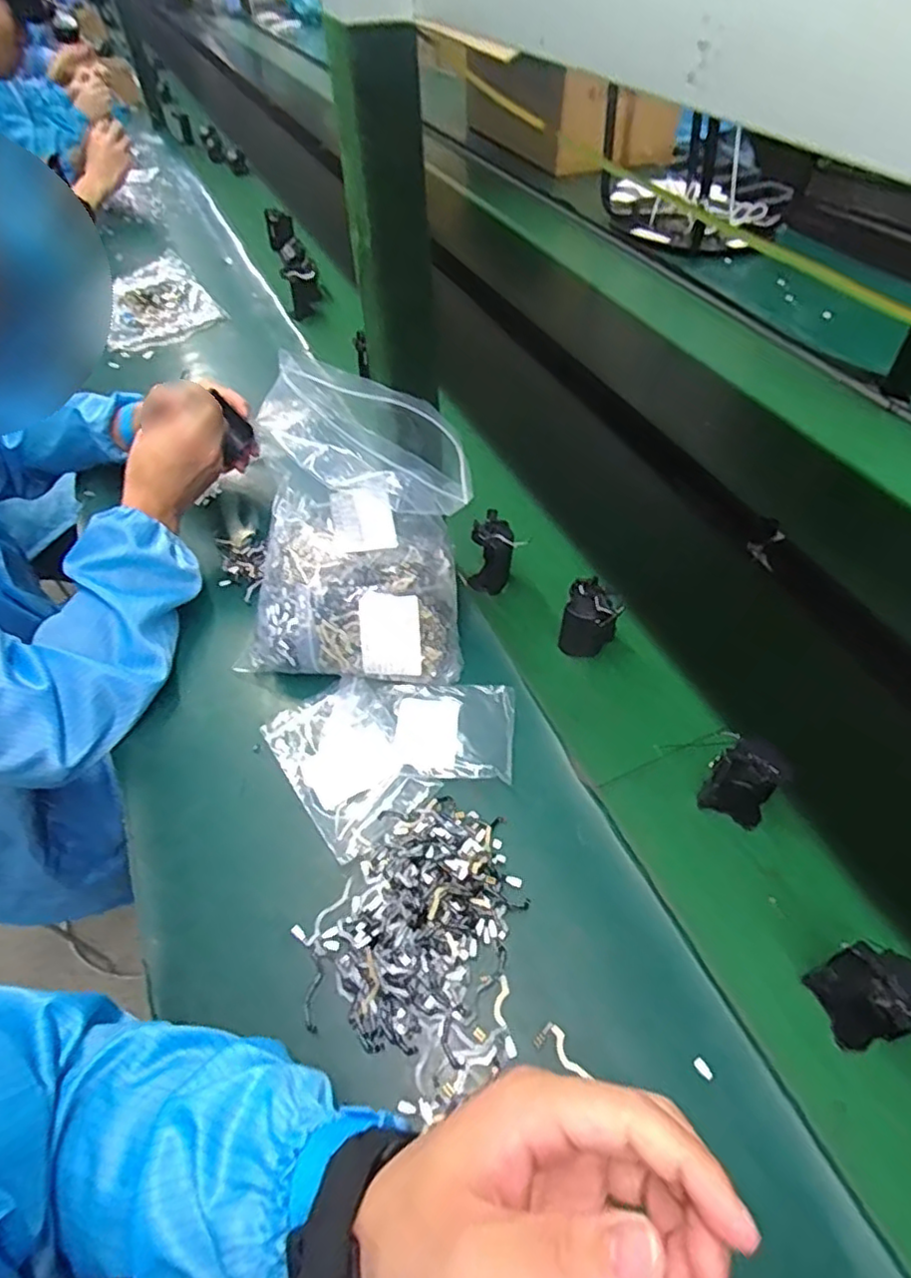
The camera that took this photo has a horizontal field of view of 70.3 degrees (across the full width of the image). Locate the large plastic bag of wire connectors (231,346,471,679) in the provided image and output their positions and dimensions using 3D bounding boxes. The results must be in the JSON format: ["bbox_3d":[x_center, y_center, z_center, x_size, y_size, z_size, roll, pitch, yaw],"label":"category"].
[{"bbox_3d":[-0.088,-0.087,0.554,0.194,0.205,0.168,5,53,8],"label":"large plastic bag of wire connectors"}]

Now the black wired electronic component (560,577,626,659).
[{"bbox_3d":[0.123,-0.017,0.586,0.047,0.071,0.042,12,49,17],"label":"black wired electronic component"}]

